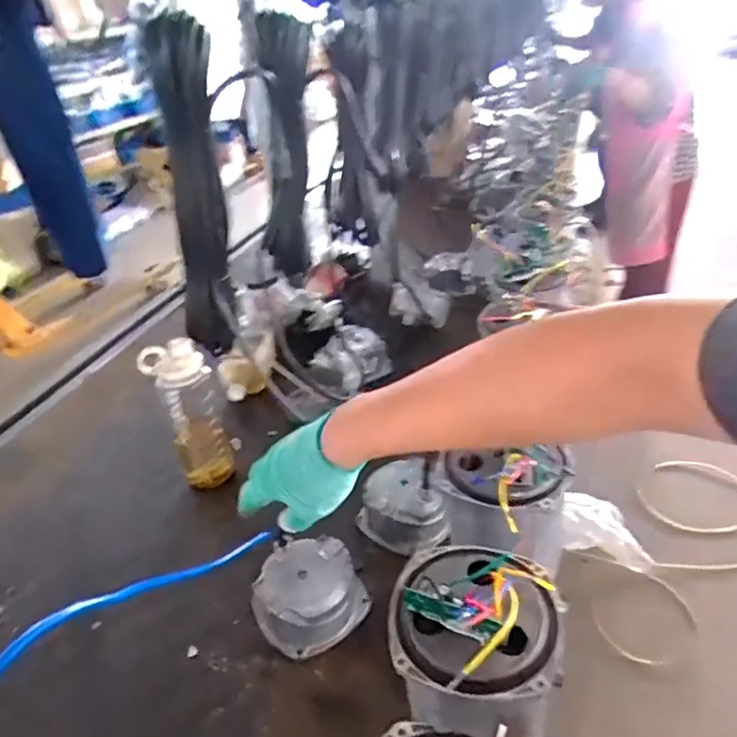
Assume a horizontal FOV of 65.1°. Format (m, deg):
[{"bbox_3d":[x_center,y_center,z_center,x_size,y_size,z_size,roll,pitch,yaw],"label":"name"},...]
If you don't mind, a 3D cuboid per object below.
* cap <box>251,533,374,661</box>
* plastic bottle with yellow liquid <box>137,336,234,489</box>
[{"bbox_3d":[-0.072,0.279,0.718,0.126,0.071,0.110,-29,38,-32],"label":"cap"},{"bbox_3d":[-0.293,0.073,0.949,0.094,0.260,0.088,-14,32,-12],"label":"plastic bottle with yellow liquid"}]

